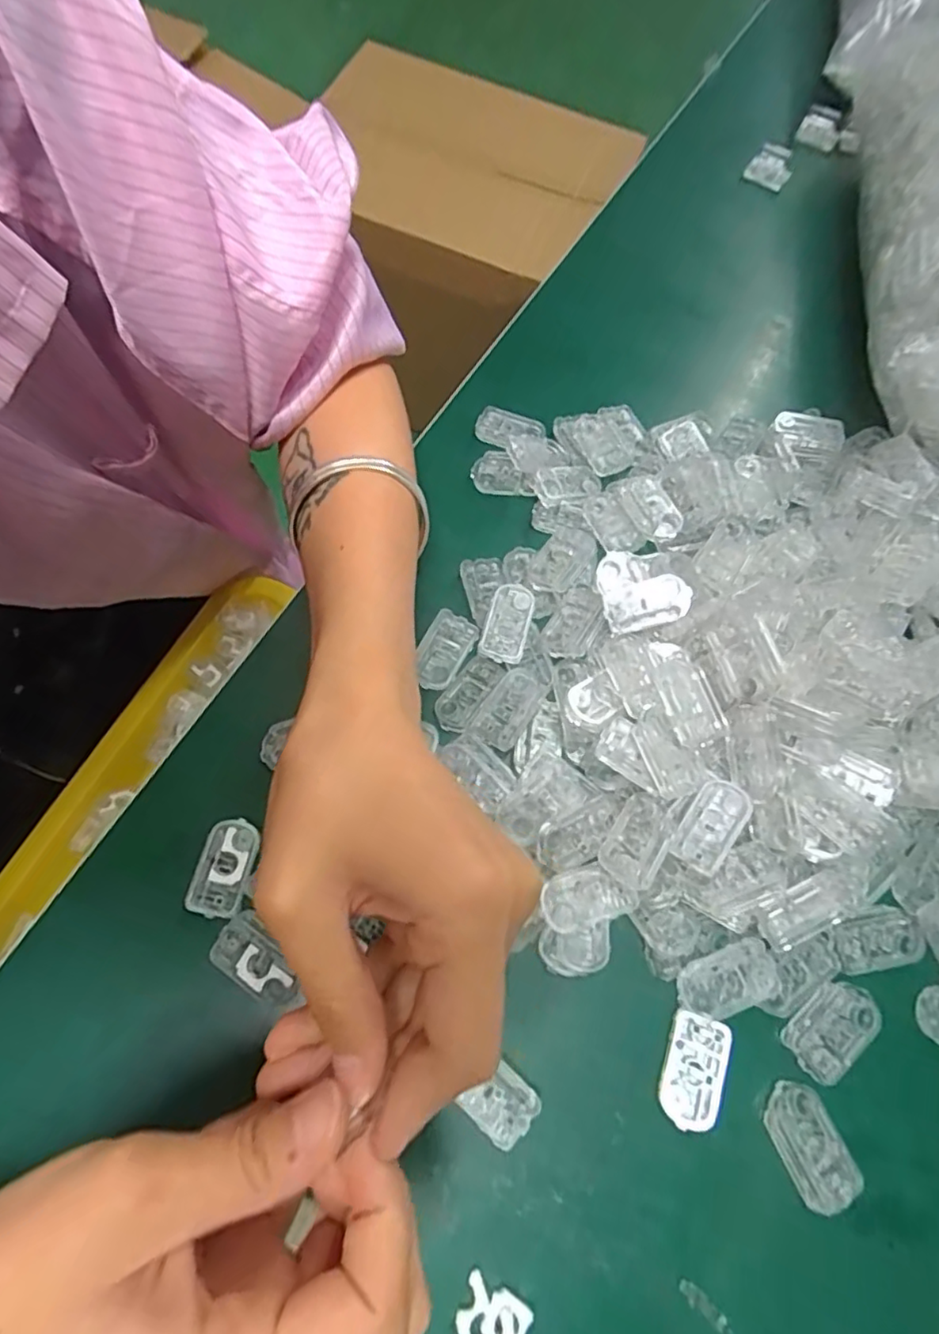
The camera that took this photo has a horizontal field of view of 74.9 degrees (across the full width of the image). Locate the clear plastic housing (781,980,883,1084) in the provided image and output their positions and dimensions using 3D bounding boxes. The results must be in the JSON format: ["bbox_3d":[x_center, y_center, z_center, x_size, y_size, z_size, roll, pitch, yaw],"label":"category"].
[{"bbox_3d":[0.137,0.136,0.231,0.037,0.004,0.023,-36,74,-14],"label":"clear plastic housing"}]

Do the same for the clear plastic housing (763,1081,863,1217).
[{"bbox_3d":[0.121,0.170,0.217,0.022,0.004,0.037,-23,71,-10],"label":"clear plastic housing"}]

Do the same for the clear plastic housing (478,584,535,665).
[{"bbox_3d":[0.017,-0.020,0.283,0.020,0.009,0.035,15,69,4],"label":"clear plastic housing"}]

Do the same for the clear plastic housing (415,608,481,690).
[{"bbox_3d":[-0.013,-0.008,0.284,0.022,0.005,0.036,28,70,9],"label":"clear plastic housing"}]

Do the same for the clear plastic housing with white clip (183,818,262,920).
[{"bbox_3d":[-0.098,0.080,0.244,0.021,0.004,0.036,11,69,2],"label":"clear plastic housing with white clip"}]

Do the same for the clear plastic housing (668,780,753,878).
[{"bbox_3d":[0.094,0.061,0.238,0.019,0.012,0.033,31,71,10],"label":"clear plastic housing"}]

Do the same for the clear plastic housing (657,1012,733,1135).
[{"bbox_3d":[0.083,0.148,0.224,0.020,0.006,0.036,19,69,5],"label":"clear plastic housing"}]

